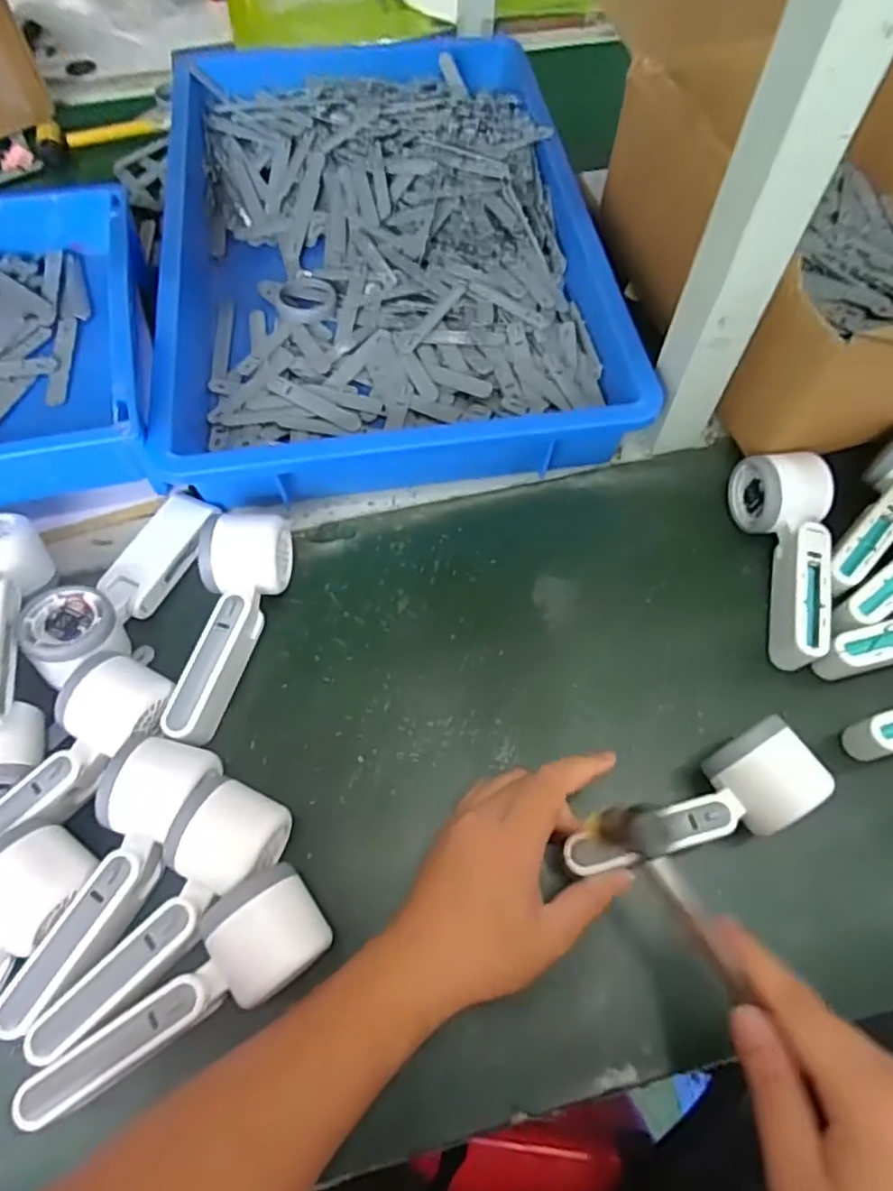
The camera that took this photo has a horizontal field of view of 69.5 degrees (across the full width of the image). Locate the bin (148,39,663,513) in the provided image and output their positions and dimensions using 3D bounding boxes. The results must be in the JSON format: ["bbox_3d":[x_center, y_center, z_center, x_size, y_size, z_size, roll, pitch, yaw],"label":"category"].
[{"bbox_3d":[-0.065,-0.343,0.625,0.377,0.081,0.571,-6,63,-4],"label":"bin"}]

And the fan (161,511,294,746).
[{"bbox_3d":[-0.157,0.020,0.456,0.053,0.063,0.164,9,63,4],"label":"fan"}]

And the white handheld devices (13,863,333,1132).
[{"bbox_3d":[-0.145,0.226,0.355,0.170,0.055,0.055,-36,69,-17],"label":"white handheld devices"}]

